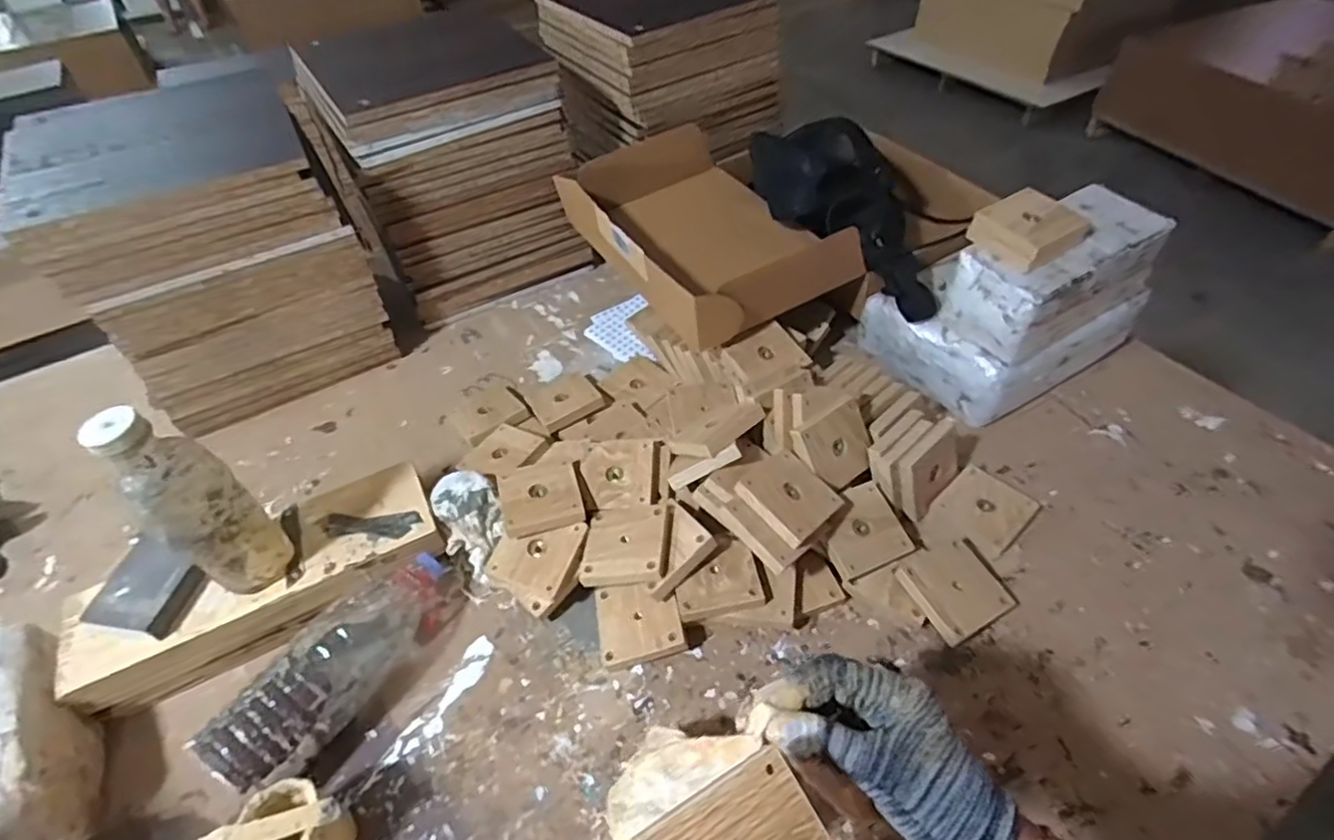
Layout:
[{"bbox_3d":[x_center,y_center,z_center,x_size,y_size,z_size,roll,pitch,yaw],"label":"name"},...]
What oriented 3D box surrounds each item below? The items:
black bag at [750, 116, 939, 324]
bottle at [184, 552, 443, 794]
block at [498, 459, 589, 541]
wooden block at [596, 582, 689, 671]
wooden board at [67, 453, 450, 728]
[{"bbox_3d":[0.258,-0.286,0.873,0.123,0.118,0.354,-29,69,-21],"label":"black bag"},{"bbox_3d":[-0.299,0.224,0.603,0.074,0.080,0.238,18,39,19],"label":"bottle"},{"bbox_3d":[-0.134,0.079,0.692,0.083,0.014,0.084,-14,48,-9],"label":"block"},{"bbox_3d":[-0.028,0.195,0.640,0.084,0.012,0.079,-18,50,10],"label":"wooden block"},{"bbox_3d":[-0.404,0.164,0.668,0.335,0.077,0.123,-22,50,-16],"label":"wooden board"}]

